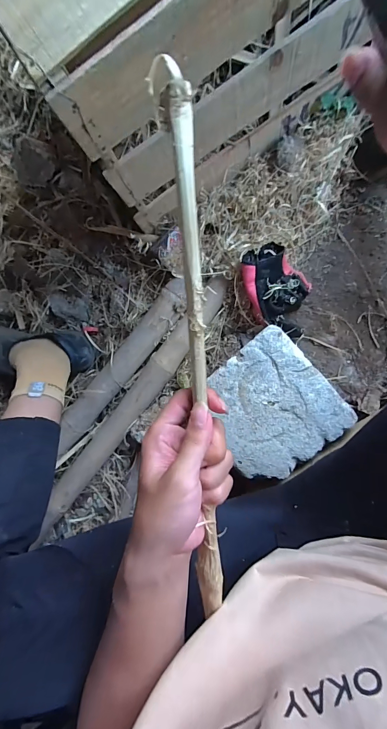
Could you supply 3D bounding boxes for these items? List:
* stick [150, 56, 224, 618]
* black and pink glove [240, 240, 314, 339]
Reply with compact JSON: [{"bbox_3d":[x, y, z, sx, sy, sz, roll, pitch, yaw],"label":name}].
[{"bbox_3d":[0.000,0.006,0.247,0.023,0.014,0.418,-3,100,7],"label":"stick"},{"bbox_3d":[0.143,-0.121,0.546,0.096,0.079,0.157,-25,86,9],"label":"black and pink glove"}]

